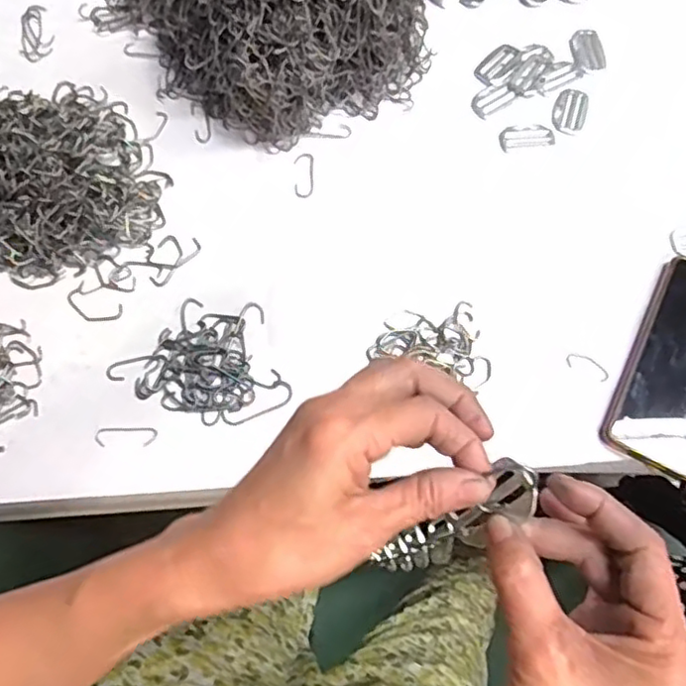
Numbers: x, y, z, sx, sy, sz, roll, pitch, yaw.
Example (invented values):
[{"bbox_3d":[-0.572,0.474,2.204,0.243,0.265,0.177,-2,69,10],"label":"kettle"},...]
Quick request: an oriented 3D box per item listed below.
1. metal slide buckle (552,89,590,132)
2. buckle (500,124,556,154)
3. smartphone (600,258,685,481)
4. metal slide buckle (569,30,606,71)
[{"bbox_3d":[0.198,-0.203,0.555,0.029,0.004,0.044,15,69,3],"label":"metal slide buckle"},{"bbox_3d":[0.158,-0.177,0.546,0.047,0.004,0.025,-9,70,-6],"label":"buckle"},{"bbox_3d":[0.258,0.015,0.473,0.082,0.013,0.167,28,70,8],"label":"smartphone"},{"bbox_3d":[0.224,-0.268,0.583,0.030,0.004,0.047,-4,69,-4],"label":"metal slide buckle"}]

